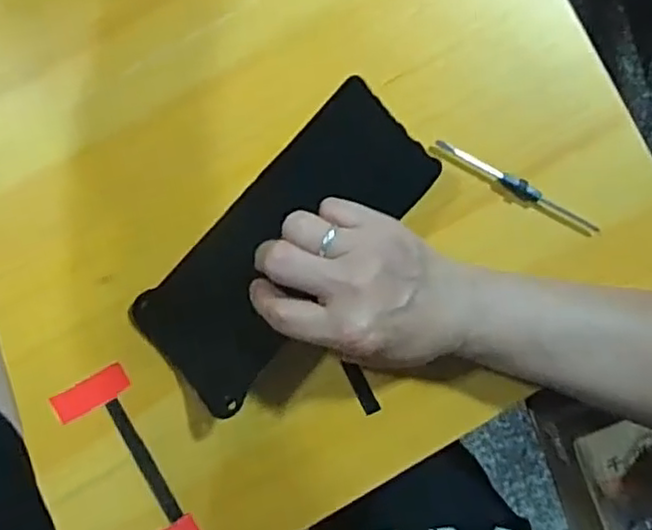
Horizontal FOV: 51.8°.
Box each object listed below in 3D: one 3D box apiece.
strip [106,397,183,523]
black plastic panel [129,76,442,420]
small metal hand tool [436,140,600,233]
[{"bbox_3d":[-0.111,0.120,0.411,0.009,0.004,0.083,-29,92,-10],"label":"strip"},{"bbox_3d":[-0.023,-0.013,0.401,0.079,0.030,0.200,43,85,-6],"label":"black plastic panel"},{"bbox_3d":[0.121,-0.048,0.418,0.114,0.011,0.009,28,88,-7],"label":"small metal hand tool"}]

